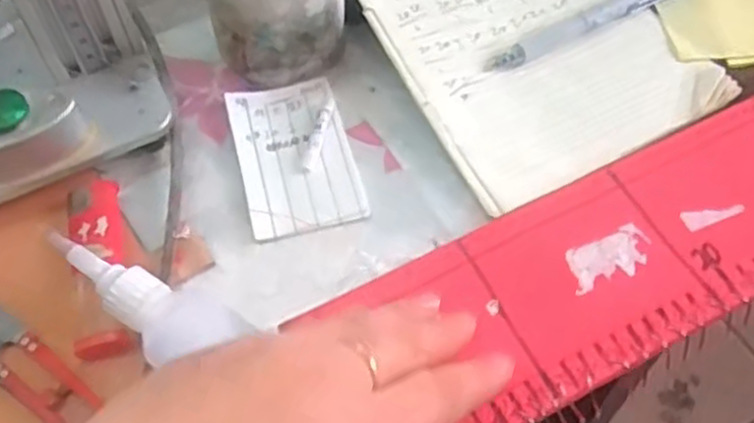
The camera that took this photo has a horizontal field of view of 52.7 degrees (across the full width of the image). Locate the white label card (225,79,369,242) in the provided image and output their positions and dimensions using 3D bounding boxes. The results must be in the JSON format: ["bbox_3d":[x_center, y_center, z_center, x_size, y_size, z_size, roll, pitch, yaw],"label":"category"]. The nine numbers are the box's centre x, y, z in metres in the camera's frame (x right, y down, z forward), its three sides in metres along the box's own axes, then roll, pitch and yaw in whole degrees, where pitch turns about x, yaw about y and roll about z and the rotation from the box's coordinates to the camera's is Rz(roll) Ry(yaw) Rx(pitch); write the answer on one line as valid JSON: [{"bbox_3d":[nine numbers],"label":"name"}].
[{"bbox_3d":[-0.041,-0.028,0.369,0.053,0.006,0.087,-14,59,-6],"label":"white label card"}]

